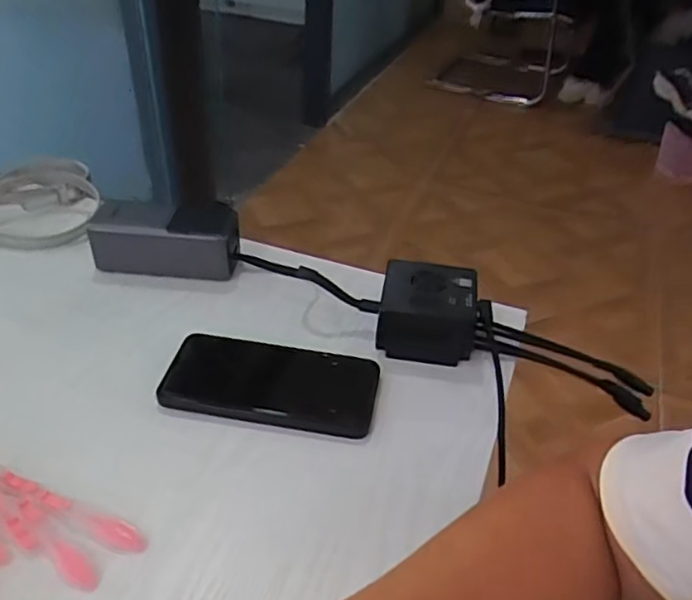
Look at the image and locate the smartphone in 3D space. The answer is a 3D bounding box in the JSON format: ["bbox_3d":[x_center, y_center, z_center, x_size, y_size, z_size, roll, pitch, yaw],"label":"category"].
[{"bbox_3d":[-0.056,0.061,0.482,0.155,0.015,0.080,8,39,8],"label":"smartphone"}]

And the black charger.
[{"bbox_3d":[0.068,0.007,0.529,0.076,0.049,0.074,6,39,6],"label":"black charger"}]

